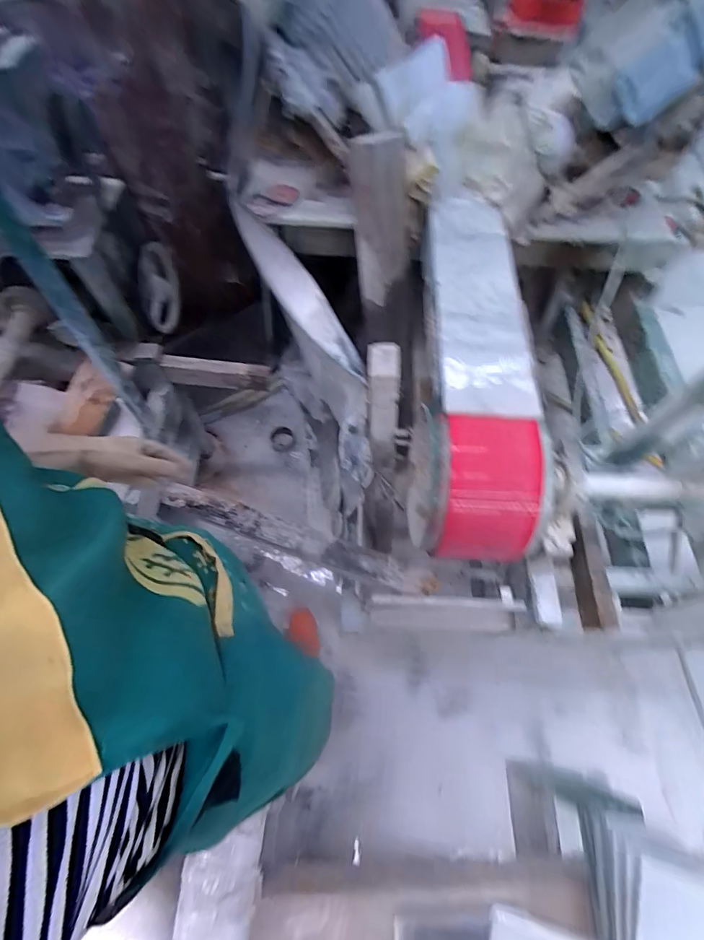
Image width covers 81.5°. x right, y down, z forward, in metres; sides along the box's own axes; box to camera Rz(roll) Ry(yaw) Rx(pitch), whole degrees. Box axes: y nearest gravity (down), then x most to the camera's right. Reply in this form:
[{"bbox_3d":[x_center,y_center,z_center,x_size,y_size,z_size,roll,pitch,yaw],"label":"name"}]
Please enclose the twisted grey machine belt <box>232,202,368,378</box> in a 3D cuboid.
[{"bbox_3d":[-0.110,-0.386,0.875,0.080,0.088,0.529,-32,67,-16],"label":"twisted grey machine belt"}]

